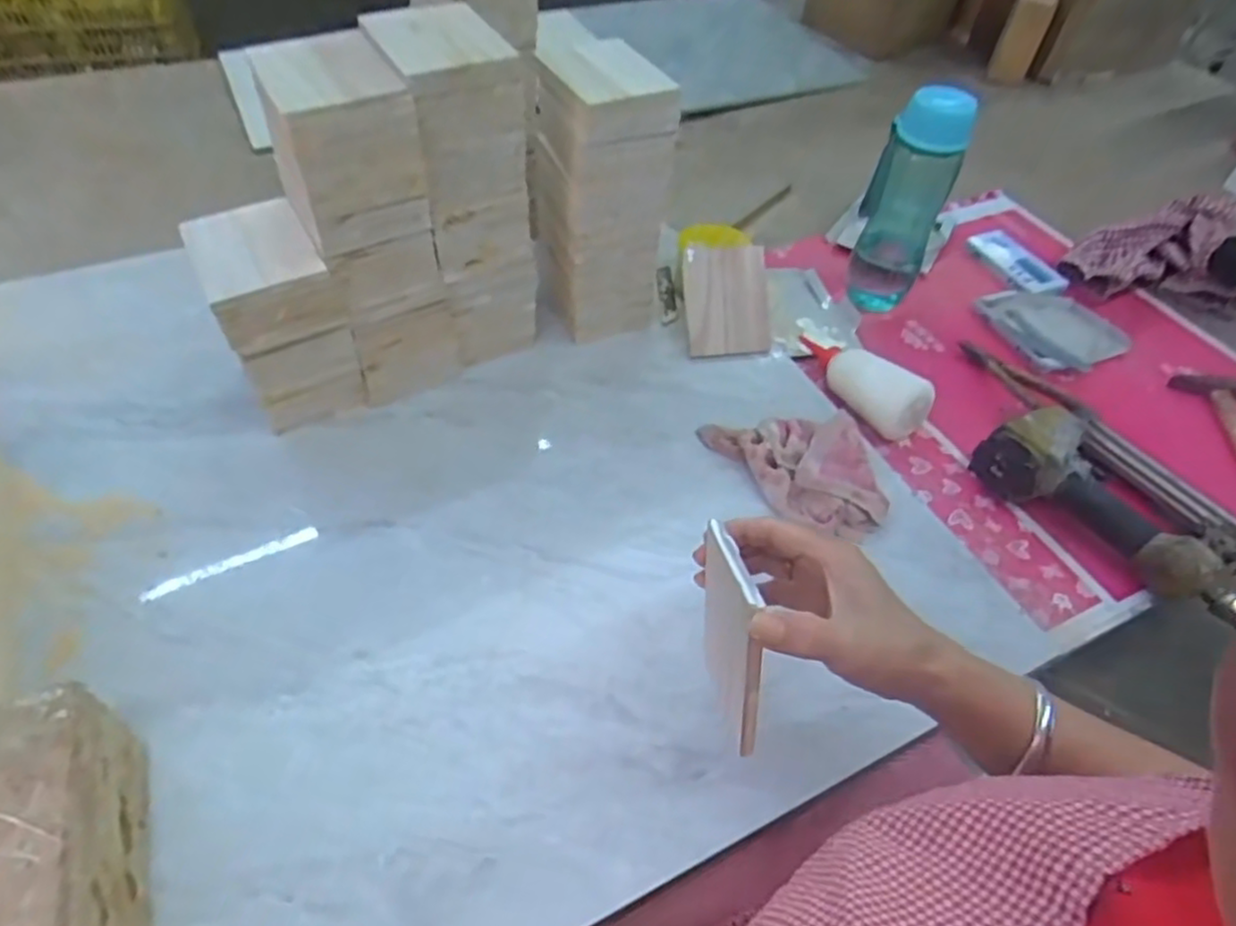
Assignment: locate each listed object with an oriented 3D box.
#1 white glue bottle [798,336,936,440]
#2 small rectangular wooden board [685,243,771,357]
[{"bbox_3d":[0.245,-0.091,0.726,0.048,0.050,0.153,-25,57,-22],"label":"white glue bottle"},{"bbox_3d":[0.117,-0.171,0.755,0.100,0.111,0.012,-6,18,-20],"label":"small rectangular wooden board"}]

